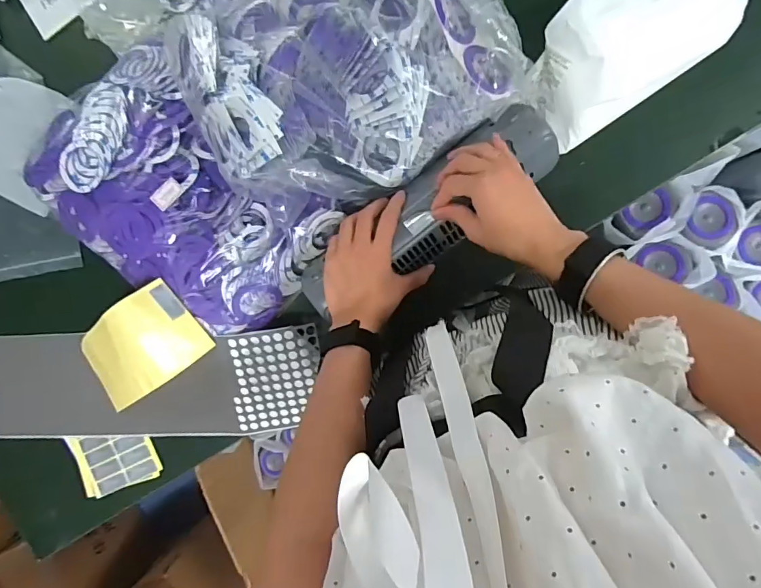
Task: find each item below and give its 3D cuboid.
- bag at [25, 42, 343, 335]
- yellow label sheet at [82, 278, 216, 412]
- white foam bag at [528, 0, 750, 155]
[{"bbox_3d":[-0.245,-0.115,0.545,0.349,0.070,0.244,43,97,2],"label":"bag"},{"bbox_3d":[-0.305,0.071,0.556,0.180,0.063,0.107,-33,90,8],"label":"yellow label sheet"},{"bbox_3d":[0.262,-0.289,0.468,0.237,0.070,0.156,-34,90,8],"label":"white foam bag"}]

